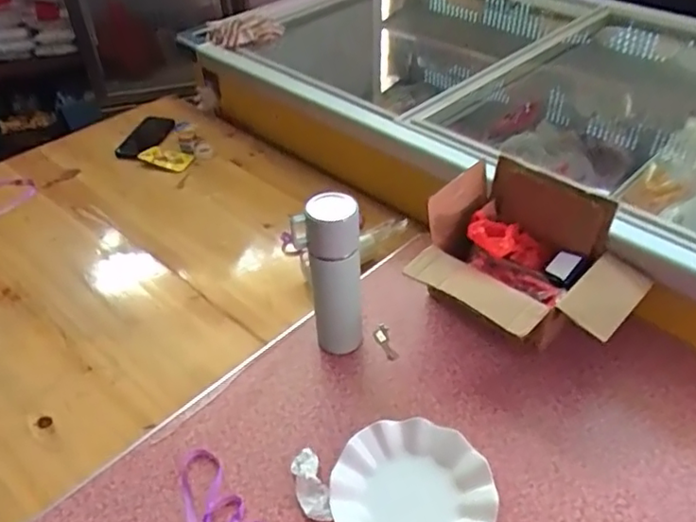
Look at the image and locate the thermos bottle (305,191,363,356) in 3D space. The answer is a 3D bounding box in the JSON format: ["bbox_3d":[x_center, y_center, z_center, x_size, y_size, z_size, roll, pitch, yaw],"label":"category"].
[{"bbox_3d":[-0.015,0.025,0.793,0.065,0.245,0.058,-4,43,0],"label":"thermos bottle"}]

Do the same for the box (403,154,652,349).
[{"bbox_3d":[0.249,0.018,0.838,0.274,0.184,0.229,31,53,32],"label":"box"}]

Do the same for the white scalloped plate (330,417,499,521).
[{"bbox_3d":[0.074,0.268,0.680,0.179,0.024,0.175,-2,43,2],"label":"white scalloped plate"}]

